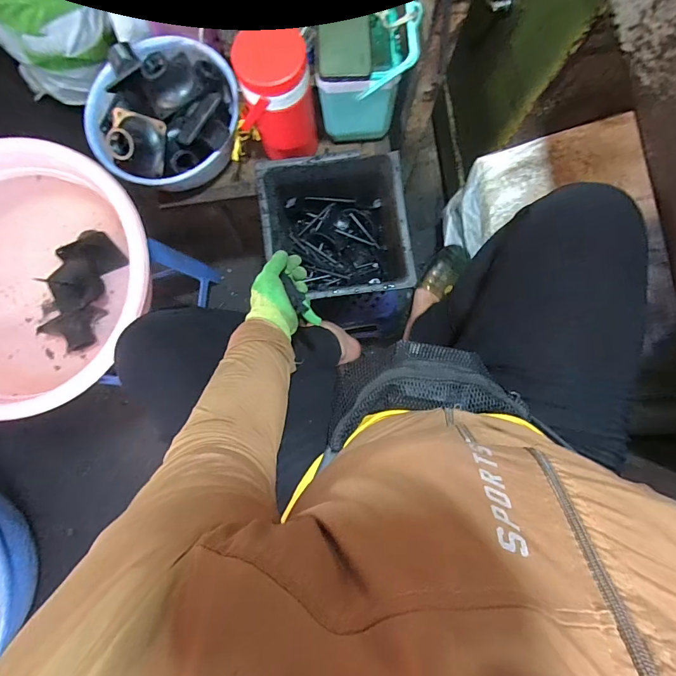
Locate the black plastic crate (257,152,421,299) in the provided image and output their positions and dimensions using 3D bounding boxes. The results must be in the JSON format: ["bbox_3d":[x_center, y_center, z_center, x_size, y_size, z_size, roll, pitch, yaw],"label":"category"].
[{"bbox_3d":[-0.005,-0.182,0.715,0.234,0.149,0.237,-8,83,0],"label":"black plastic crate"}]

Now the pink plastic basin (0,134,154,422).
[{"bbox_3d":[-0.502,-0.099,0.633,0.412,0.130,0.407,0,83,1],"label":"pink plastic basin"}]

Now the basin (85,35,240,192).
[{"bbox_3d":[-0.305,-0.396,0.670,0.244,0.109,0.245,0,83,1],"label":"basin"}]

